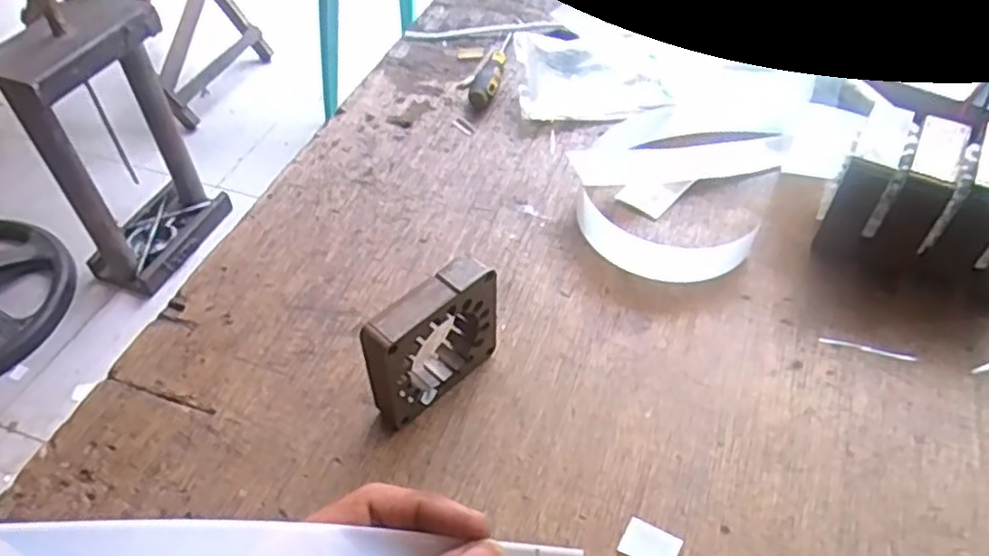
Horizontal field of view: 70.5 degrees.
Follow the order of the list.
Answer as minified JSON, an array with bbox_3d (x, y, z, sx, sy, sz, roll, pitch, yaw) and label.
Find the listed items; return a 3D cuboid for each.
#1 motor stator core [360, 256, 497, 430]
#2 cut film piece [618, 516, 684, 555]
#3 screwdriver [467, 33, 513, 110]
[{"bbox_3d":[-0.033,0.035,0.364,0.020,0.075,0.077,35,56,27],"label":"motor stator core"},{"bbox_3d":[0.074,0.126,0.331,0.026,0.004,0.019,20,51,17],"label":"cut film piece"},{"bbox_3d":[-0.001,-0.178,0.587,0.021,0.023,0.102,11,49,9],"label":"screwdriver"}]

